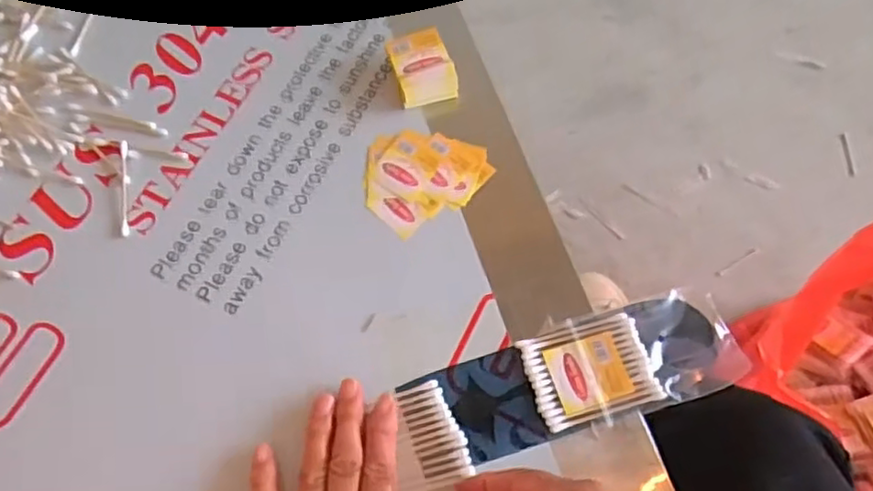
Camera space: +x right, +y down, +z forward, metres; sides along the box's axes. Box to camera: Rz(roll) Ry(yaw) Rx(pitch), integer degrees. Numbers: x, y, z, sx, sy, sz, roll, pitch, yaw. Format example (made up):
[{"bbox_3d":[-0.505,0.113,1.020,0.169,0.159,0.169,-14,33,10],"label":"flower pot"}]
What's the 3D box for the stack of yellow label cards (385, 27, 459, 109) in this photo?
[{"bbox_3d":[-0.010,-0.129,0.480,0.042,0.025,0.053,-17,68,-6],"label":"stack of yellow label cards"}]

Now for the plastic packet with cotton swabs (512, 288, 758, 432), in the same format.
[{"bbox_3d":[0.118,0.068,0.402,0.124,0.011,0.065,-15,68,-5],"label":"plastic packet with cotton swabs"}]

